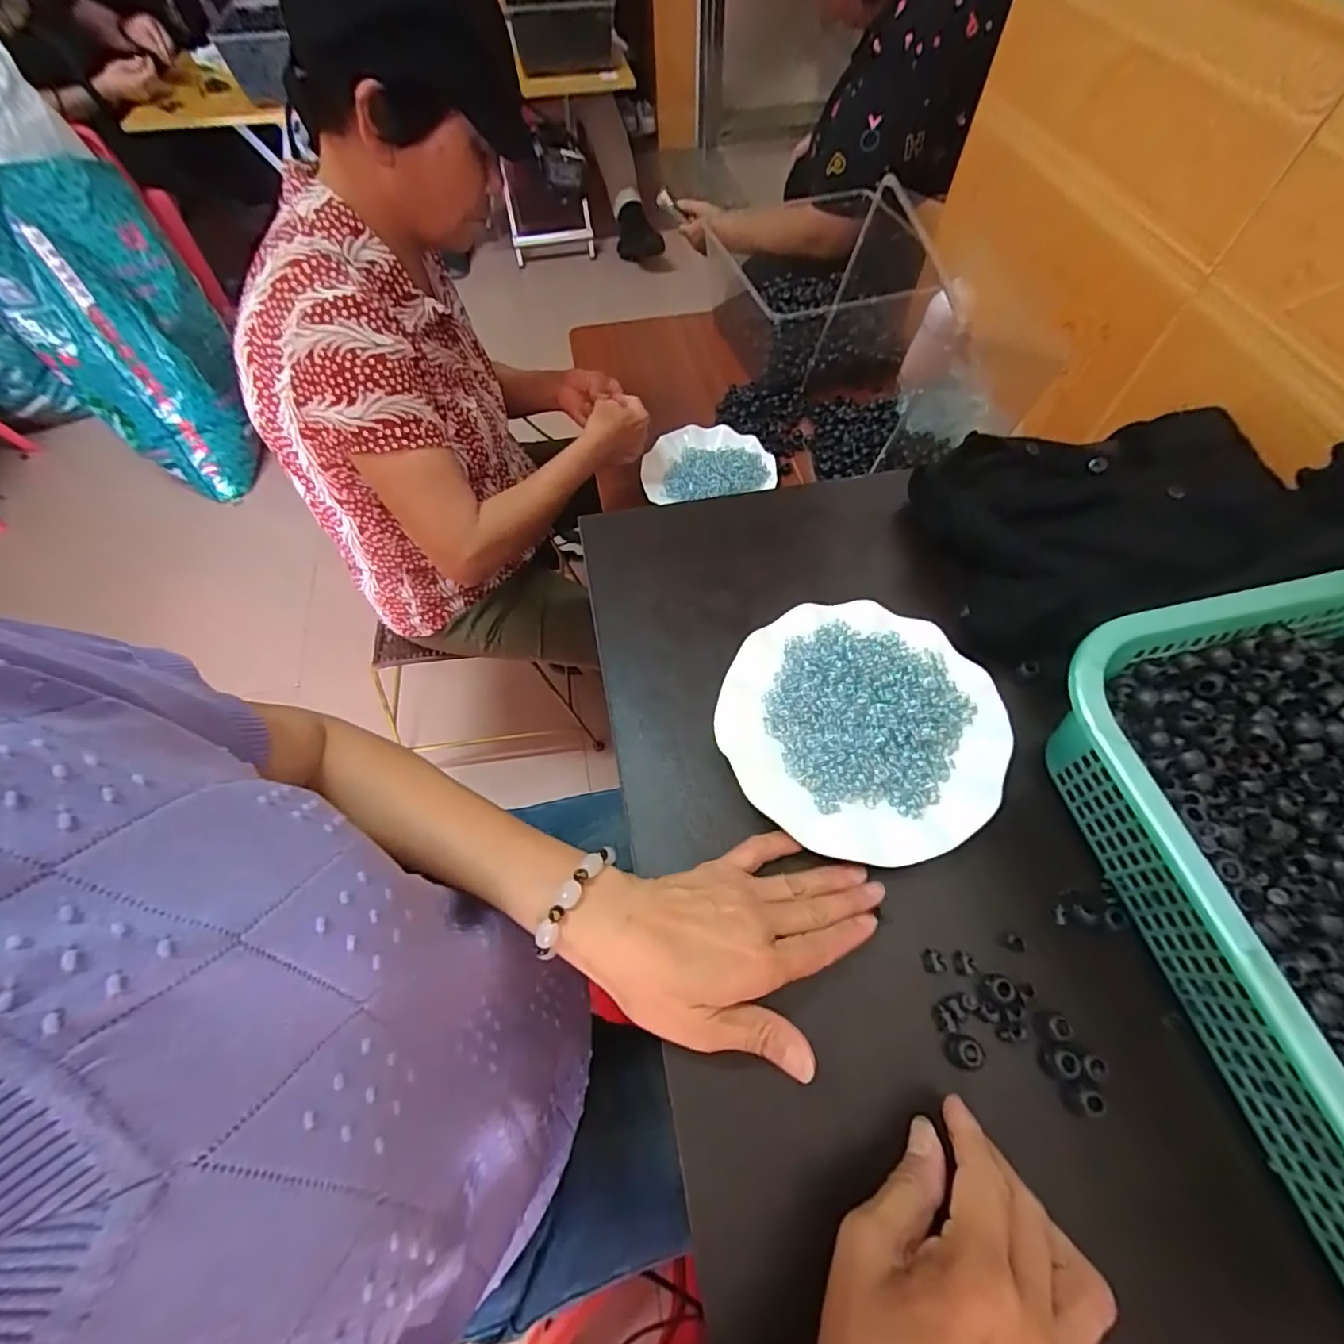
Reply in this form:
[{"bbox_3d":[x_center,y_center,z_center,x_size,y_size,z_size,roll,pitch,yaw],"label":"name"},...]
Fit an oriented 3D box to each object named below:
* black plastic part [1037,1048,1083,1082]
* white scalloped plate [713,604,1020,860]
[{"bbox_3d":[0.210,0.212,0.312,0.014,0.013,0.014,9,61,6],"label":"black plastic part"},{"bbox_3d":[0.127,0.034,0.392,0.176,0.017,0.178,0,61,1],"label":"white scalloped plate"}]

